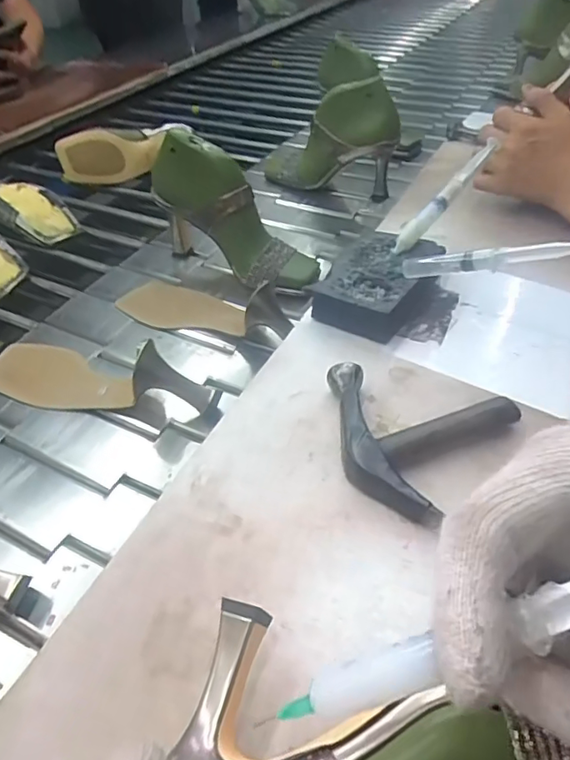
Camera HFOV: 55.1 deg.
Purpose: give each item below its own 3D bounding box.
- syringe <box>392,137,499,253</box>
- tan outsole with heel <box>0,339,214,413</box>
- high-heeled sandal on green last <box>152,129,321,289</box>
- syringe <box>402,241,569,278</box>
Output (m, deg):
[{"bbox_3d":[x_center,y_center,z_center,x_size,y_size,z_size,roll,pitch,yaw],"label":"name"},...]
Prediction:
[{"bbox_3d":[0.153,-0.176,0.530,0.016,0.021,0.140,35,78,34],"label":"syringe"},{"bbox_3d":[-0.180,-0.012,0.509,0.243,0.058,0.076,11,45,15],"label":"tan outsole with heel"},{"bbox_3d":[-0.057,-0.190,0.627,0.199,0.155,0.071,26,50,28],"label":"high-heeled sandal on green last"},{"bbox_3d":[0.164,-0.099,0.442,0.148,0.017,0.015,2,37,42],"label":"syringe"}]

